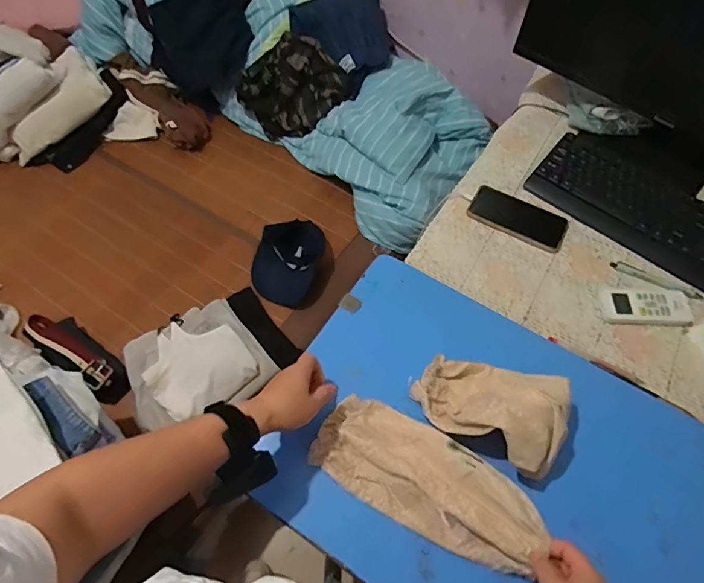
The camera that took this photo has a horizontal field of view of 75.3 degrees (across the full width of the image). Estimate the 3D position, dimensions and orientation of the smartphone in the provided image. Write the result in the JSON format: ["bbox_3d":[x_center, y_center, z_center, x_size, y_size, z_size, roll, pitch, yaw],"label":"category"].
[{"bbox_3d":[0.288,-0.129,0.793,0.162,0.013,0.084,27,62,13],"label":"smartphone"}]

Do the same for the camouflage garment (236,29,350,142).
[{"bbox_3d":[-0.168,-0.560,1.270,0.274,0.229,0.058,-38,19,16],"label":"camouflage garment"}]

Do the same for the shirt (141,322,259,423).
[{"bbox_3d":[-0.301,0.142,0.888,0.183,0.028,0.198,-37,67,-21],"label":"shirt"}]

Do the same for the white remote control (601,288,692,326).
[{"bbox_3d":[0.457,0.023,0.711,0.134,0.016,0.057,3,60,0],"label":"white remote control"}]

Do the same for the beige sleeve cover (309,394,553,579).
[{"bbox_3d":[0.087,0.225,0.546,0.269,0.050,0.111,24,61,21],"label":"beige sleeve cover"}]

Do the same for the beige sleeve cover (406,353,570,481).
[{"bbox_3d":[0.173,0.135,0.564,0.175,0.085,0.117,28,62,14],"label":"beige sleeve cover"}]

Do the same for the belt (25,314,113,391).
[{"bbox_3d":[-0.581,0.120,0.925,0.227,0.058,0.060,30,63,14],"label":"belt"}]

